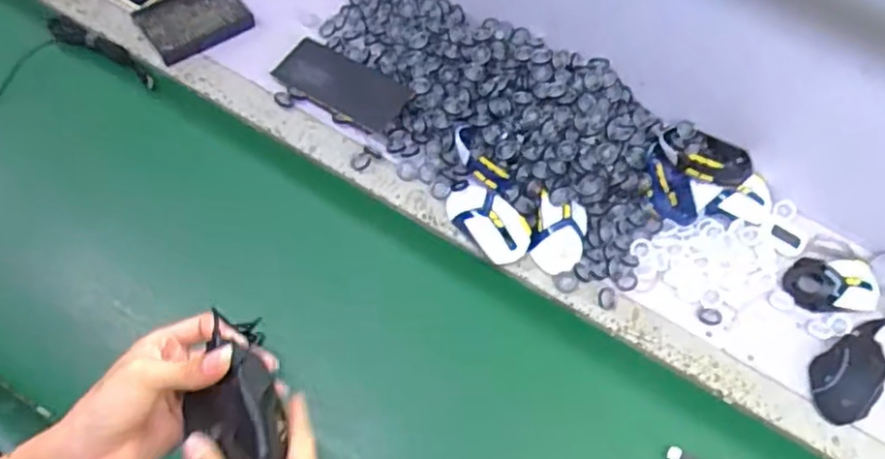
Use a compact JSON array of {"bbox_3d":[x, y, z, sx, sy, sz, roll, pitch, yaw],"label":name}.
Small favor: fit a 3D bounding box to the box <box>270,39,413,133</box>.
[{"bbox_3d":[-0.132,-0.191,0.840,0.167,0.012,0.081,32,66,8],"label":"box"}]

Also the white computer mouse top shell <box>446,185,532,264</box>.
[{"bbox_3d":[0.057,-0.011,0.786,0.060,0.034,0.113,-41,75,-22],"label":"white computer mouse top shell"}]

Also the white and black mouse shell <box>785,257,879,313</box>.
[{"bbox_3d":[0.499,0.067,0.806,0.113,0.026,0.071,-1,68,-3],"label":"white and black mouse shell"}]

